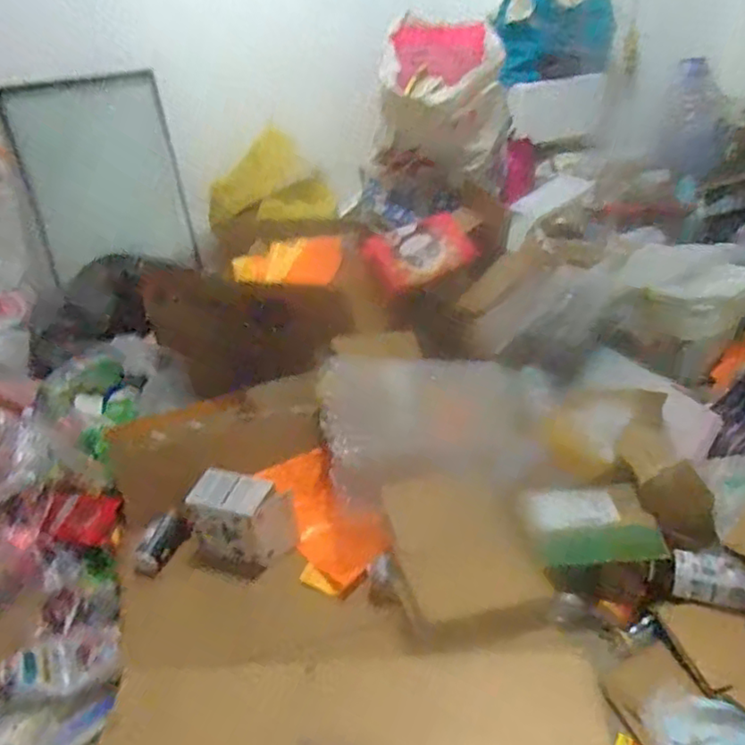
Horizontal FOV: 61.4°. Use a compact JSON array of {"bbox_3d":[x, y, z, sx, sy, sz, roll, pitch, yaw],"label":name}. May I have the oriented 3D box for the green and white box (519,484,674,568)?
[{"bbox_3d":[0.353,0.251,1.022,0.204,0.064,0.124,-2,28,9],"label":"green and white box"}]

